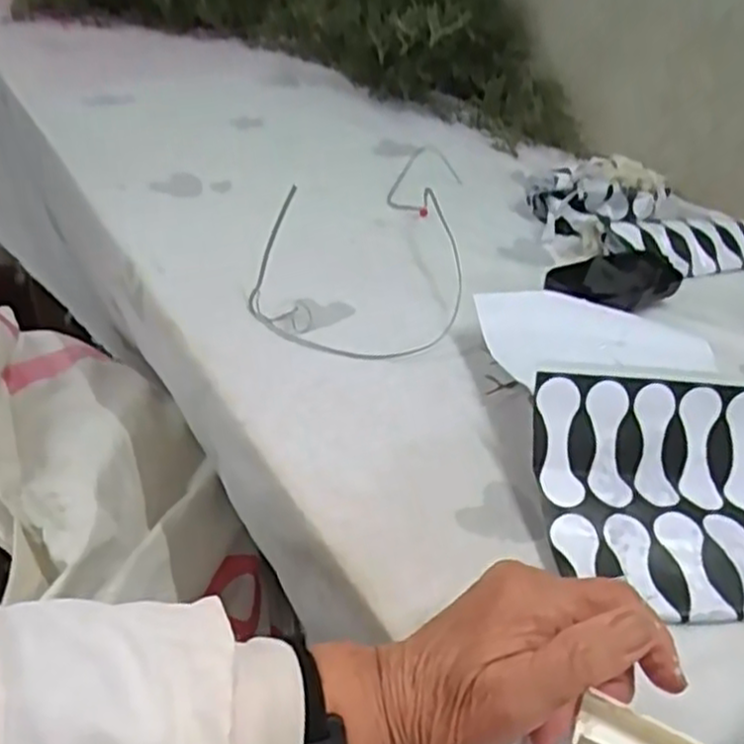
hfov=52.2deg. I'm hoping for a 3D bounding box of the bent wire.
[{"bbox_3d":[0.006,-0.124,0.628,0.148,0.041,0.322,9,39,4],"label":"bent wire"}]

